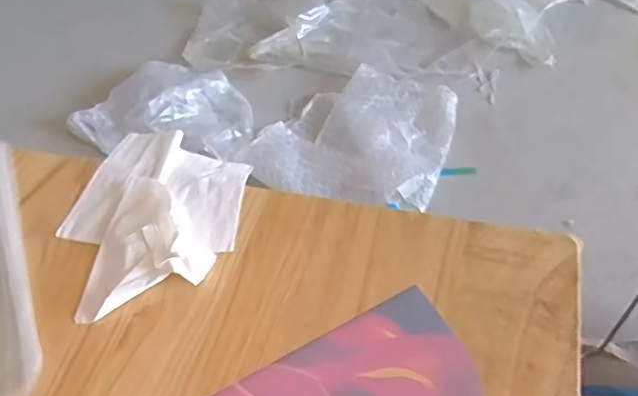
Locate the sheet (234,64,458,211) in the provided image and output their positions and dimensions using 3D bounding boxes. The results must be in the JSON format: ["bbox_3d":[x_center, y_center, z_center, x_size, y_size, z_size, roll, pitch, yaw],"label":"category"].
[{"bbox_3d":[0.085,-0.153,1.339,0.431,0.088,0.361,15,55,19],"label":"sheet"}]

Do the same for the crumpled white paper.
[{"bbox_3d":[-0.170,0.013,0.589,0.175,0.035,0.233,-2,51,6],"label":"crumpled white paper"}]

